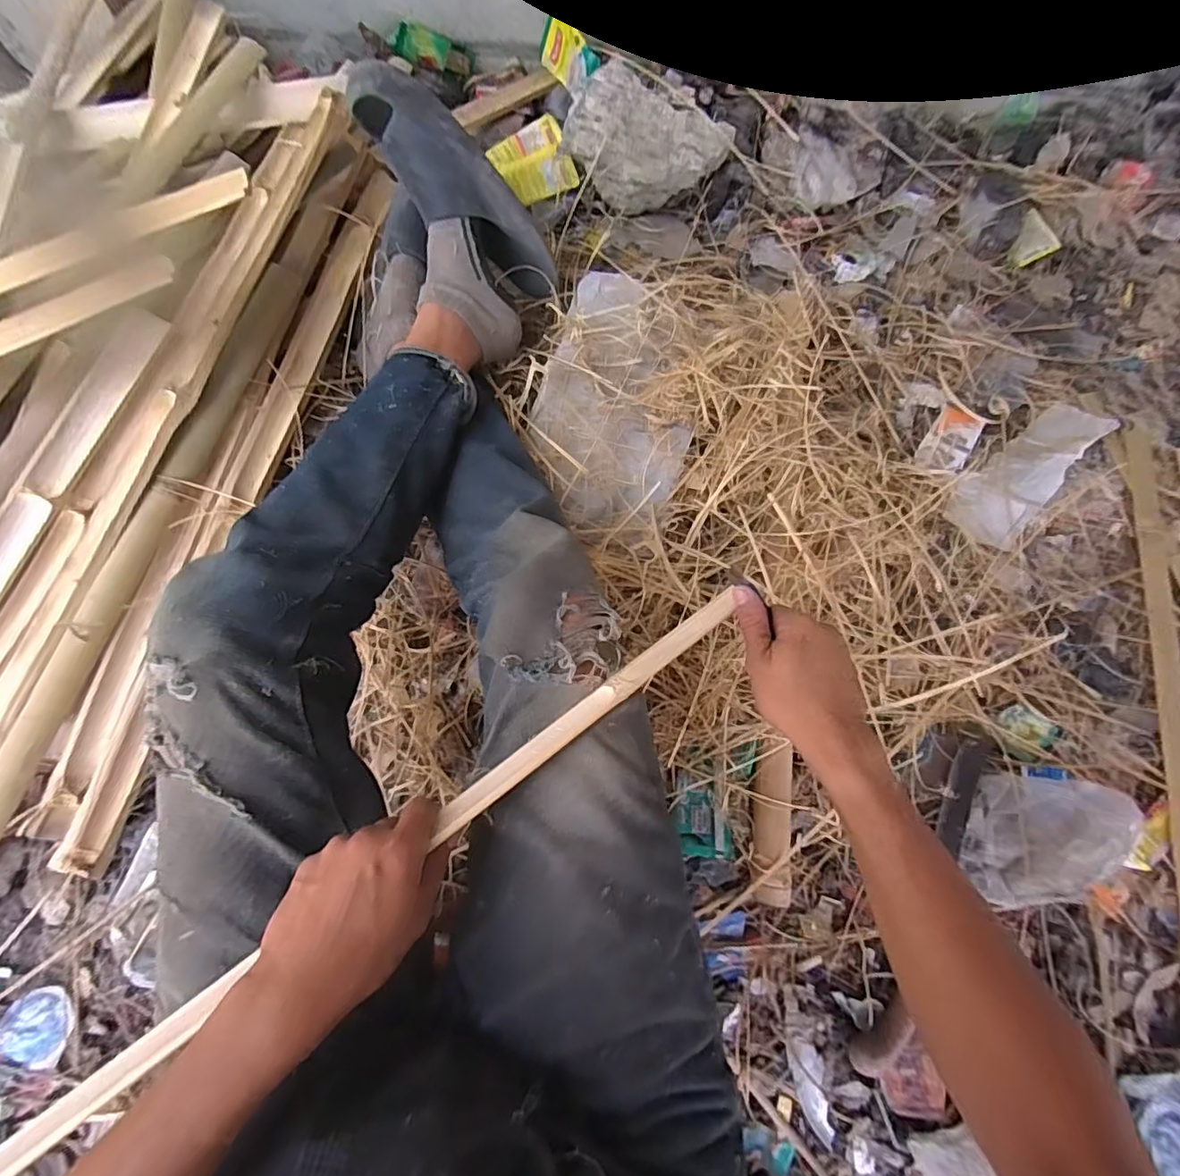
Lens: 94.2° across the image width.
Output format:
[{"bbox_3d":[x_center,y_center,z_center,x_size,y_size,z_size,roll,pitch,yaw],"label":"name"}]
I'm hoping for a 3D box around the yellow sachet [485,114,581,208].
[{"bbox_3d":[-0.089,-0.645,0.831,0.118,0.024,0.100,-25,101,0],"label":"yellow sachet"}]

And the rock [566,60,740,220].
[{"bbox_3d":[0.083,-0.655,0.815,0.228,0.112,0.132,20,74,0],"label":"rock"}]

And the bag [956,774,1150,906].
[{"bbox_3d":[0.546,0.302,0.648,0.158,0.071,0.146,8,74,-4],"label":"bag"}]

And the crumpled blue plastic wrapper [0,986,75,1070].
[{"bbox_3d":[-0.558,0.442,0.552,0.071,0.011,0.064,18,74,-1],"label":"crumpled blue plastic wrapper"}]

